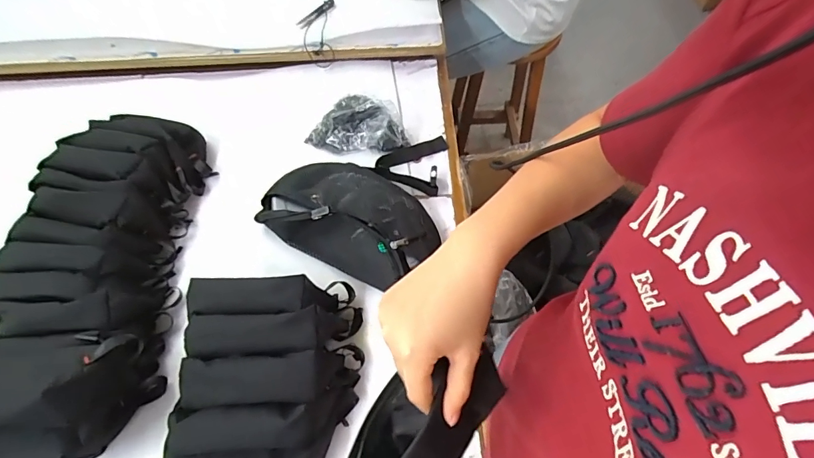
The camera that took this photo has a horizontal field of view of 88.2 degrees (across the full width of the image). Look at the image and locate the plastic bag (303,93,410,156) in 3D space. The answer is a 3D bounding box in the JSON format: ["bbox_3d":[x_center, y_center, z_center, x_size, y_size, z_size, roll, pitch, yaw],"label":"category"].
[{"bbox_3d":[-0.087,-0.175,0.704,0.172,0.070,0.085,0,59,2],"label":"plastic bag"}]

